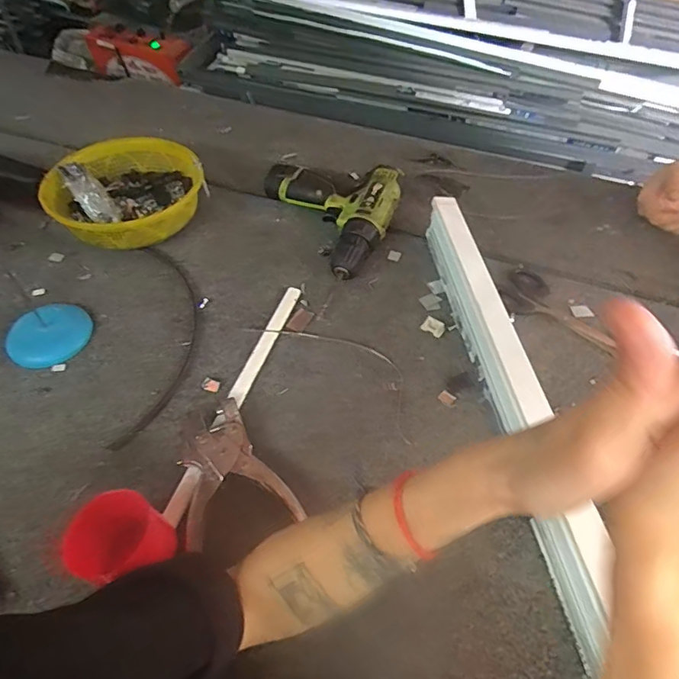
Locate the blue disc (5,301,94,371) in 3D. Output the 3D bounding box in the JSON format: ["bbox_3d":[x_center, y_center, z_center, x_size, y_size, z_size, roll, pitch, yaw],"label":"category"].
[{"bbox_3d":[-0.320,-0.006,0.548,0.076,0.021,0.085,32,57,23],"label":"blue disc"}]

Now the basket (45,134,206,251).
[{"bbox_3d":[-0.277,-0.190,0.645,0.184,0.068,0.182,0,51,0],"label":"basket"}]

